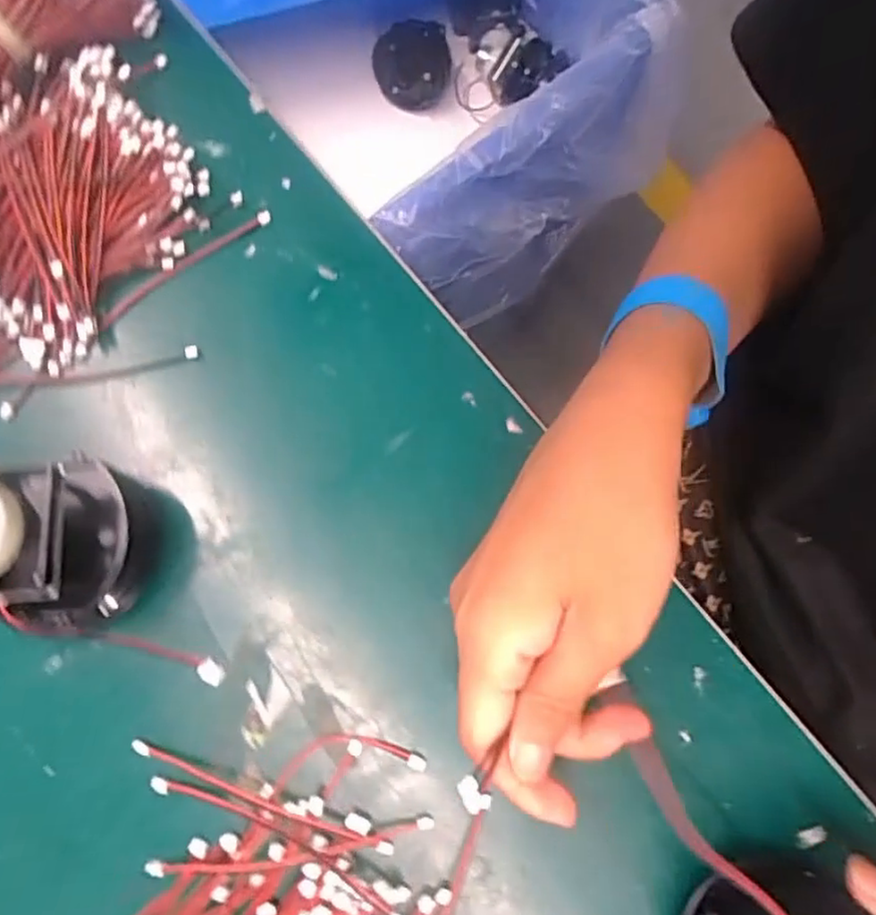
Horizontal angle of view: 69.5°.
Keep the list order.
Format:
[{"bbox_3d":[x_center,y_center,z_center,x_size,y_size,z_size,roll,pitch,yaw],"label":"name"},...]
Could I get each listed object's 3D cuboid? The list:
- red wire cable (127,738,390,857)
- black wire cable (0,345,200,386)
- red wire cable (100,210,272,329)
[{"bbox_3d":[-0.068,0.132,0.244,0.107,0.007,0.005,21,80,3],"label":"red wire cable"},{"bbox_3d":[-0.155,-0.038,0.279,0.096,0.005,0.010,-8,78,-4],"label":"black wire cable"},{"bbox_3d":[-0.116,-0.088,0.291,0.091,0.004,0.007,-36,82,-7],"label":"red wire cable"}]

